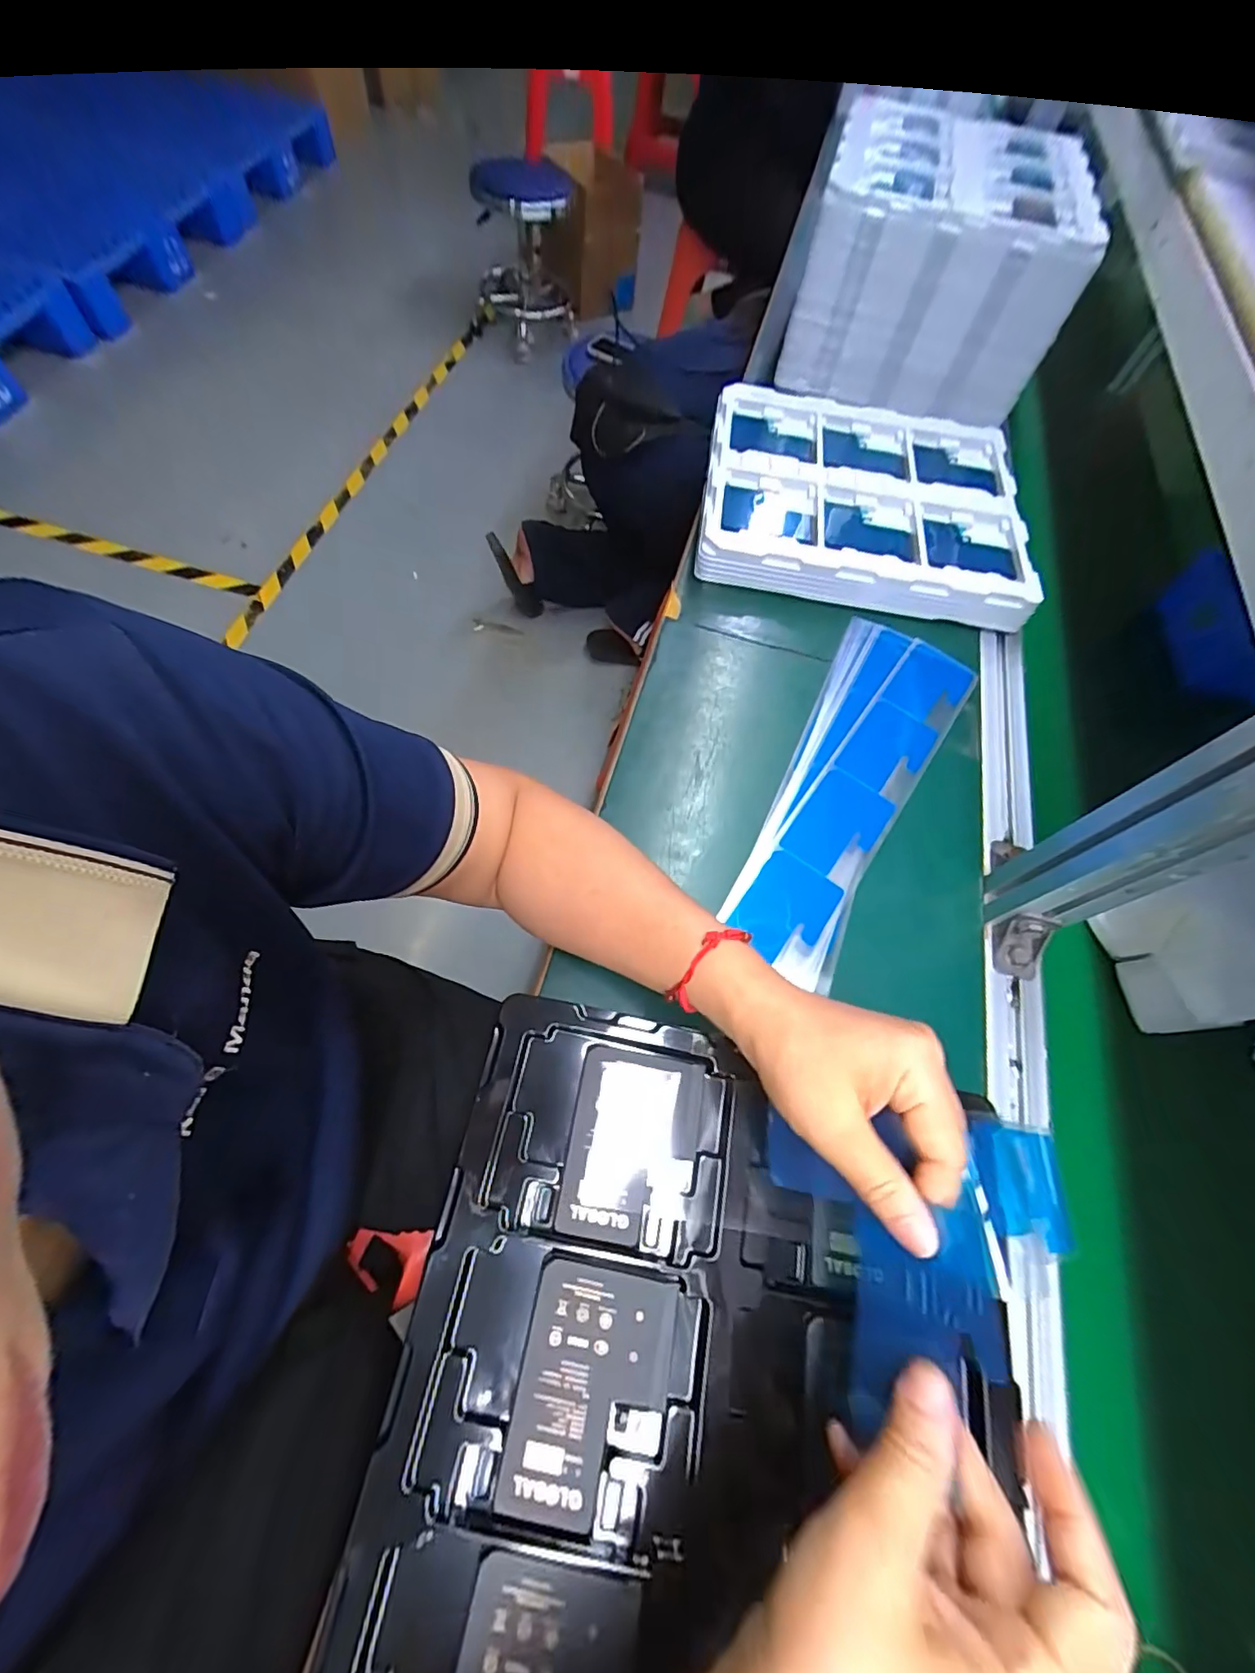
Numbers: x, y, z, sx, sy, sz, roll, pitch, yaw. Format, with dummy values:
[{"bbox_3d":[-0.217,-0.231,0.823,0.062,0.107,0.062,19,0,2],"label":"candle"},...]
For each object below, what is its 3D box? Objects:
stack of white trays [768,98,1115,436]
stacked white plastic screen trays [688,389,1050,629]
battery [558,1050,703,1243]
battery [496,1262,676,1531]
[{"bbox_3d":[0.313,-0.609,0.622,0.260,0.178,0.212,7,64,-3],"label":"stack of white trays"},{"bbox_3d":[0.242,-0.356,0.610,0.325,0.061,0.290,11,64,-1],"label":"stacked white plastic screen trays"},{"bbox_3d":[0.003,0.164,0.305,0.065,0.007,0.088,10,62,2],"label":"battery"},{"bbox_3d":[-0.016,0.249,0.256,0.066,0.004,0.089,11,62,3],"label":"battery"}]

